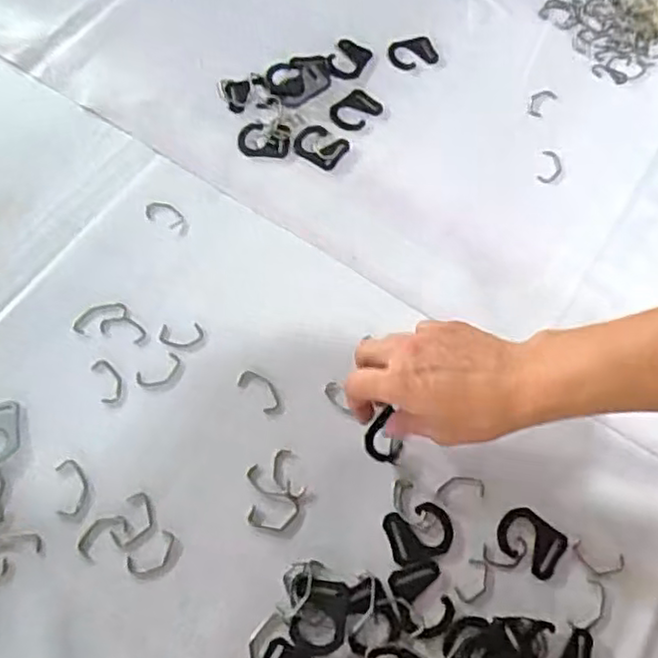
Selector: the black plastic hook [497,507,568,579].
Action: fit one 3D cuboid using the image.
[{"bbox_3d":[0.134,0.140,0.451,0.043,0.004,0.035,36,68,13],"label":"black plastic hook"}]

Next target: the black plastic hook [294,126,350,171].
[{"bbox_3d":[-0.008,-0.157,0.581,0.044,0.004,0.038,32,67,11],"label":"black plastic hook"}]

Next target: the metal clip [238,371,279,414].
[{"bbox_3d":[-0.049,0.043,0.489,0.037,0.004,0.019,42,70,15],"label":"metal clip"}]

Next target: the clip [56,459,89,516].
[{"bbox_3d":[-0.172,0.105,0.452,0.020,0.004,0.038,-10,66,-8],"label":"clip"}]

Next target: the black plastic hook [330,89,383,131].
[{"bbox_3d":[0.023,-0.193,0.600,0.033,0.004,0.045,38,69,14],"label":"black plastic hook"}]

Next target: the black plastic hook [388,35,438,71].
[{"bbox_3d":[0.077,-0.259,0.633,0.045,0.006,0.036,-17,67,-11],"label":"black plastic hook"}]

